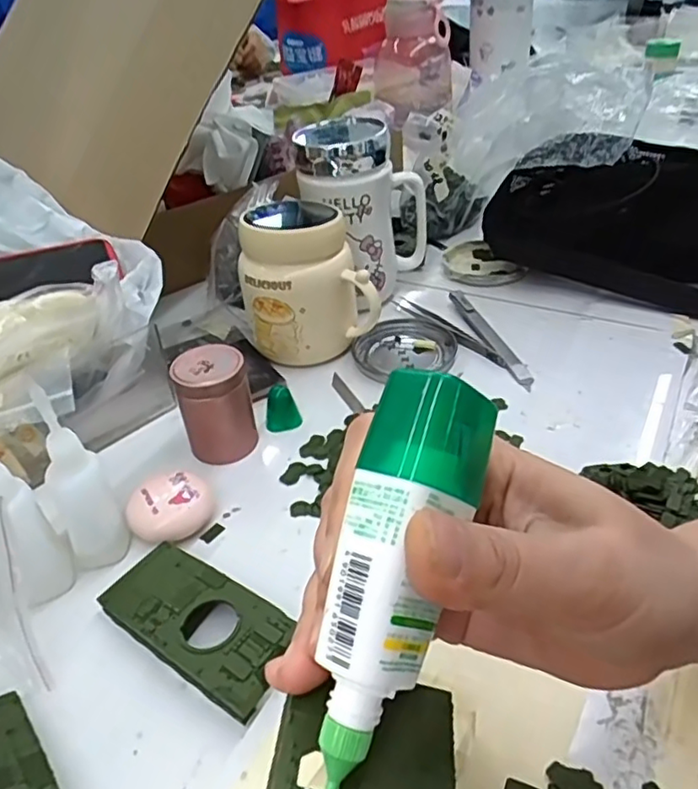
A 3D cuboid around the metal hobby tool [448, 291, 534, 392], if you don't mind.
[{"bbox_3d":[0.110,-0.048,0.500,0.013,0.005,0.138,-13,38,-10],"label":"metal hobby tool"}]

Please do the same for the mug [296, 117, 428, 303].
[{"bbox_3d":[0.006,-0.148,0.527,0.080,0.144,0.090,24,46,32],"label":"mug"}]

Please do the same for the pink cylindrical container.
[{"bbox_3d":[-0.085,0.007,0.404,0.044,0.067,0.035,-12,38,-9],"label":"pink cylindrical container"}]

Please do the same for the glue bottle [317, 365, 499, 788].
[{"bbox_3d":[0.010,0.042,0.152,0.027,0.019,0.096,13,79,22],"label":"glue bottle"}]

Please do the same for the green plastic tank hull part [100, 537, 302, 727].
[{"bbox_3d":[-0.072,0.109,0.306,0.103,0.020,0.046,22,45,31],"label":"green plastic tank hull part"}]

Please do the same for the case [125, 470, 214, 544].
[{"bbox_3d":[-0.102,0.067,0.363,0.049,0.025,0.037,-20,40,-18],"label":"case"}]

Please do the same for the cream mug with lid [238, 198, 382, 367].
[{"bbox_3d":[-0.035,-0.092,0.485,0.096,0.114,0.093,-10,38,-6],"label":"cream mug with lid"}]

